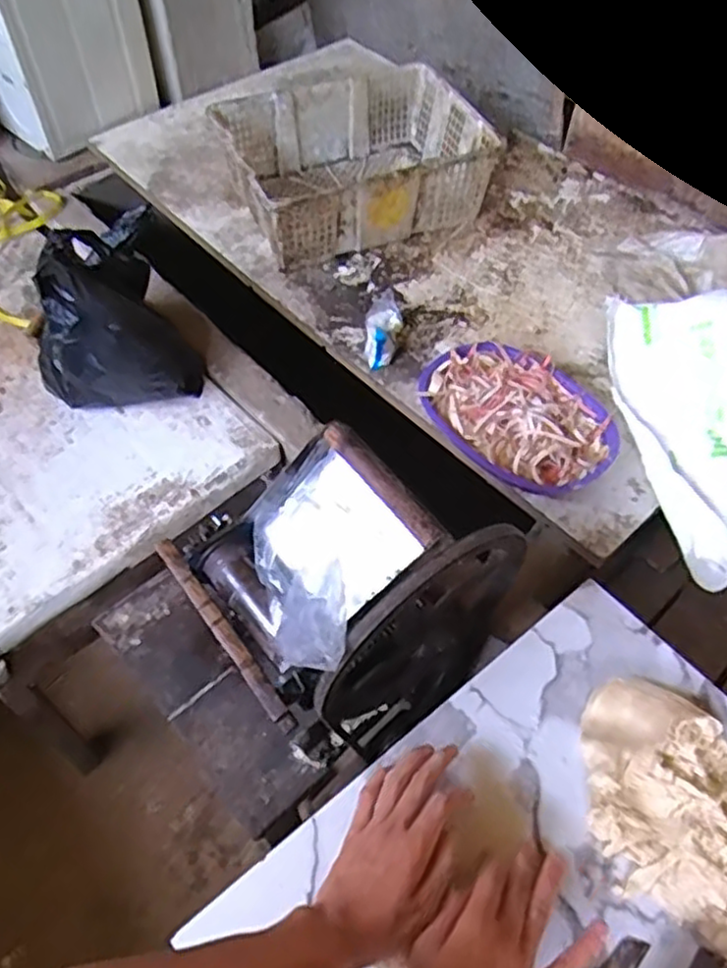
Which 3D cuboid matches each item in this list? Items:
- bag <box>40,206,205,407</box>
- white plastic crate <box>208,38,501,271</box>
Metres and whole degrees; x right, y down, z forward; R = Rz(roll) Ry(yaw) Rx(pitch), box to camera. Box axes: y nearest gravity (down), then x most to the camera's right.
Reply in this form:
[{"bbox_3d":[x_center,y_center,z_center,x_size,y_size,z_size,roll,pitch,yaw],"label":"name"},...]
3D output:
[{"bbox_3d":[-0.405,-0.268,1.109,0.242,0.284,0.209,-21,59,-16],"label":"bag"},{"bbox_3d":[-0.026,-0.636,1.426,0.476,0.179,0.364,-19,59,-15],"label":"white plastic crate"}]

